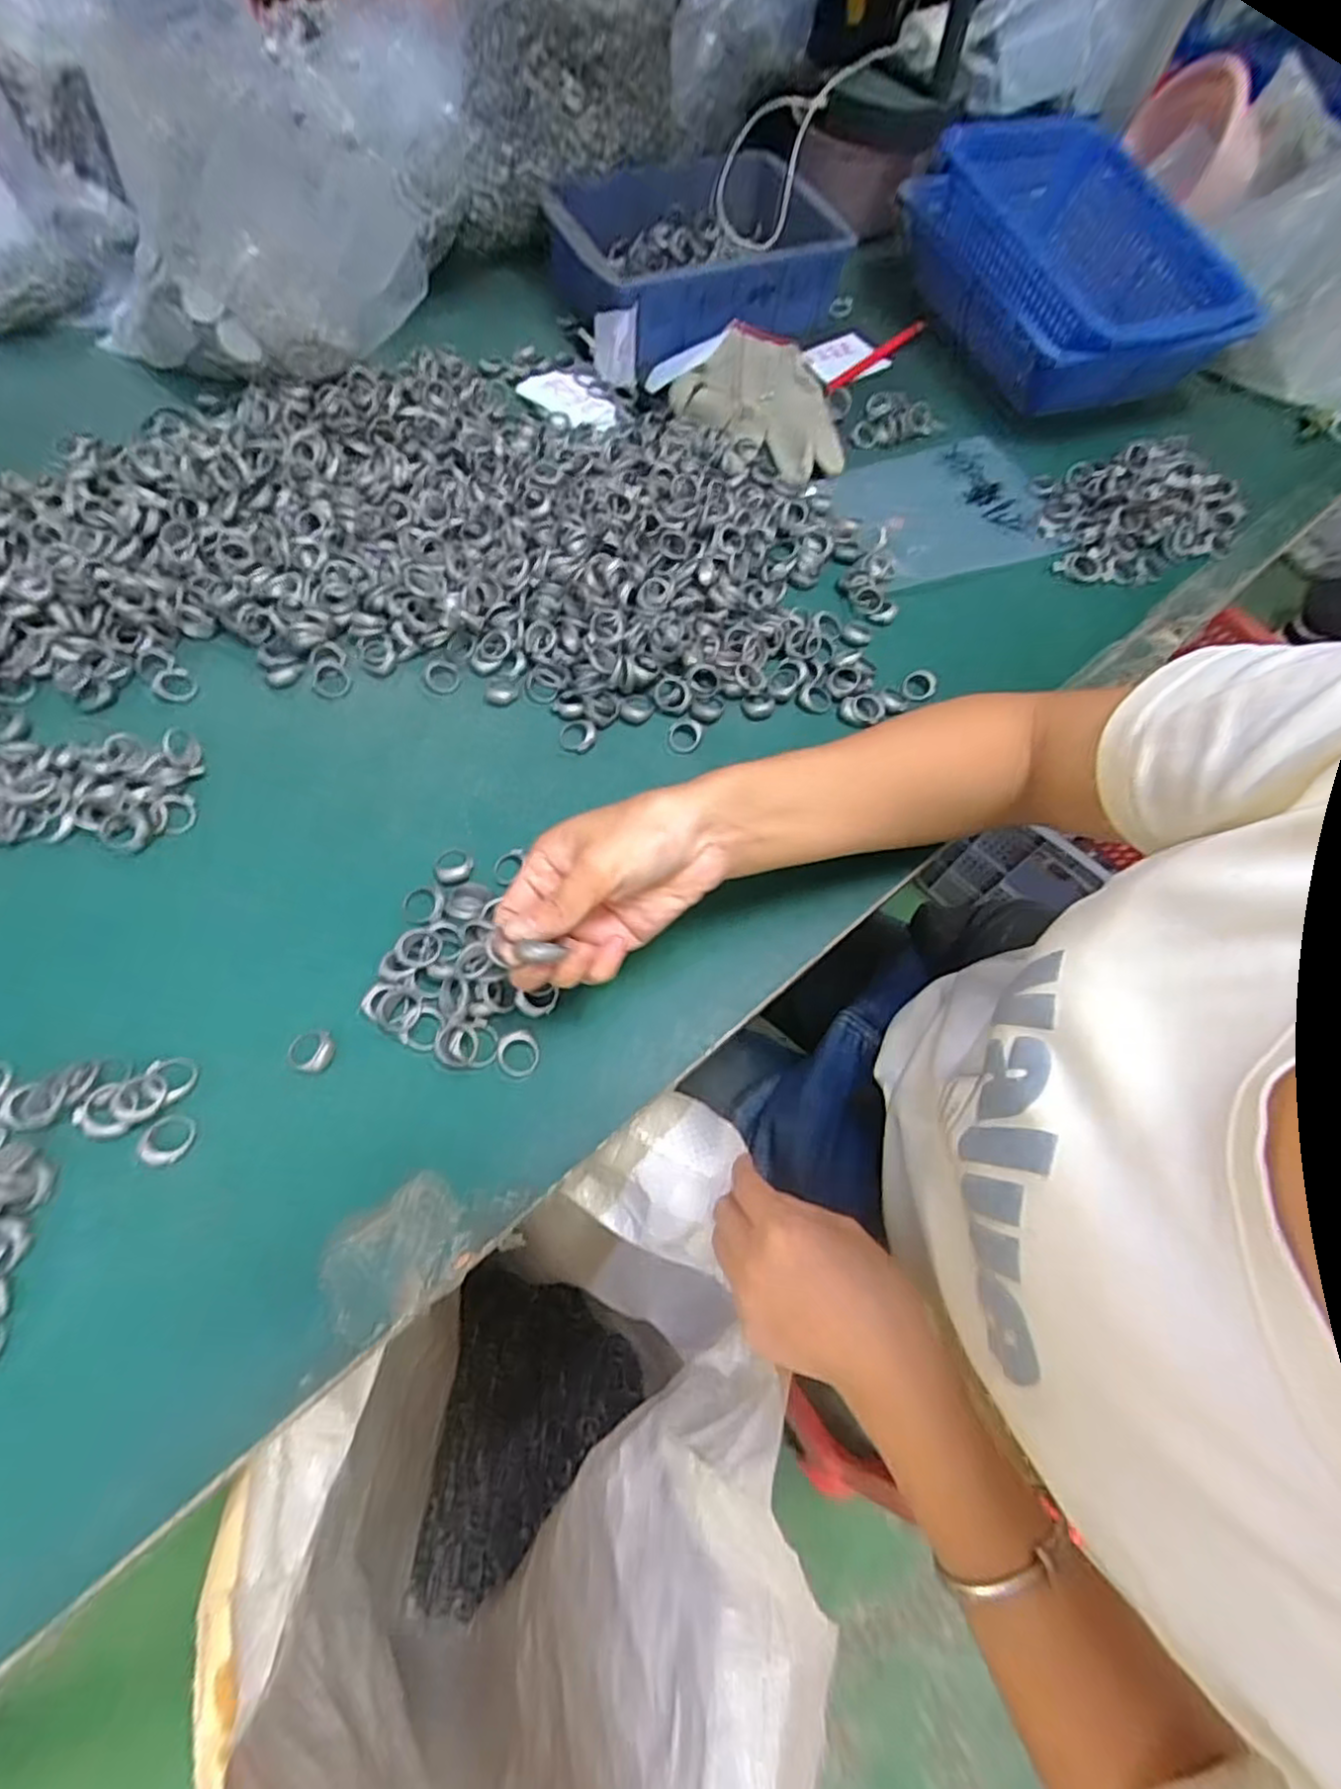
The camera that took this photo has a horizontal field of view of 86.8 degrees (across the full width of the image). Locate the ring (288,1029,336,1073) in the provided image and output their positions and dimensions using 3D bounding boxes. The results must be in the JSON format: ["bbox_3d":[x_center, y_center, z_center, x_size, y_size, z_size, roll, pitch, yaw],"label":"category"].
[{"bbox_3d":[-0.183,0.079,0.361,0.021,0.007,0.021,2,65,-5],"label":"ring"}]

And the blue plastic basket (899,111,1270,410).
[{"bbox_3d":[0.383,-0.604,0.673,0.235,0.086,0.298,-11,67,-11],"label":"blue plastic basket"}]

